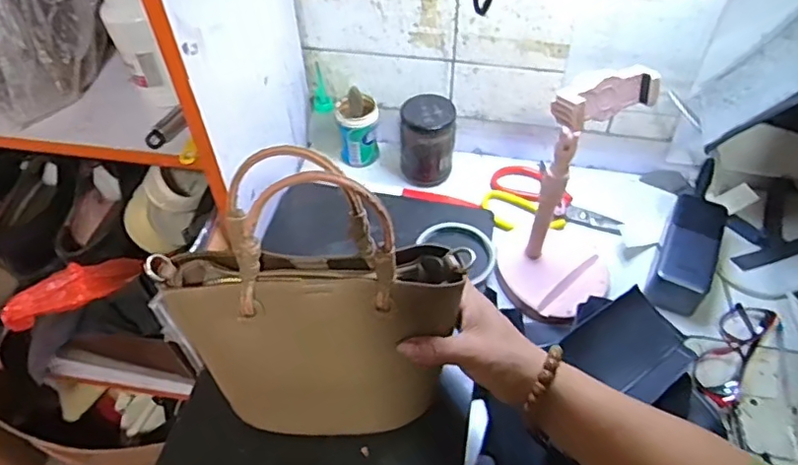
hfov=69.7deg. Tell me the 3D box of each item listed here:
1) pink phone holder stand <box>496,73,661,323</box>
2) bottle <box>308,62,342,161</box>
[{"bbox_3d":[0.167,-0.045,0.535,0.115,0.255,0.136,17,51,15],"label":"pink phone holder stand"},{"bbox_3d":[-0.103,-0.154,0.753,0.040,0.101,0.057,-10,49,-8],"label":"bottle"}]

